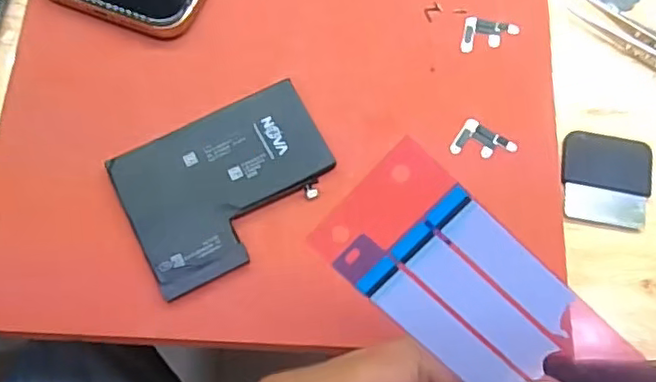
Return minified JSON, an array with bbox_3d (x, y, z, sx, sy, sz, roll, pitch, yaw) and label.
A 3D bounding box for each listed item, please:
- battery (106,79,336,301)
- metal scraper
[{"bbox_3d":[-0.041,-0.004,0.258,0.087,0.004,0.065,-27,75,-9],"label":"battery"},{"bbox_3d":[0.126,-0.005,0.274,0.040,0.004,0.042,7,72,2],"label":"metal scraper"}]

